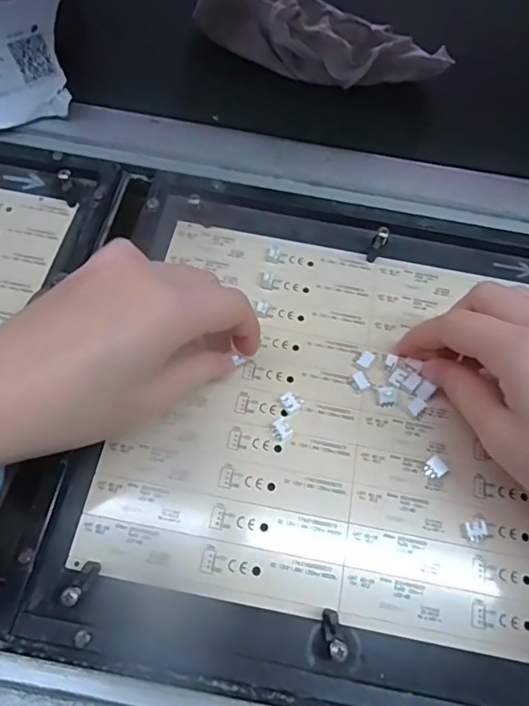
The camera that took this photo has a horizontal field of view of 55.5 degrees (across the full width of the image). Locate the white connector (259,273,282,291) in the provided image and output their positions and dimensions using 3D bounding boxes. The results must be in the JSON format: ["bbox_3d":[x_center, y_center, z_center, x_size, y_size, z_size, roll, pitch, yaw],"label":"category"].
[{"bbox_3d":[0.004,-0.044,0.306,0.013,0.005,0.012,16,66,5],"label":"white connector"}]

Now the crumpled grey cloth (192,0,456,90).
[{"bbox_3d":[0.032,-0.239,0.372,0.204,0.045,0.068,26,67,8],"label":"crumpled grey cloth"}]

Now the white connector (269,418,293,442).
[{"bbox_3d":[0.009,0.041,0.267,0.009,0.007,0.011,-39,72,-17],"label":"white connector"}]

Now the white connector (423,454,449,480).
[{"bbox_3d":[0.089,0.060,0.262,0.009,0.008,0.010,-28,70,-14],"label":"white connector"}]

